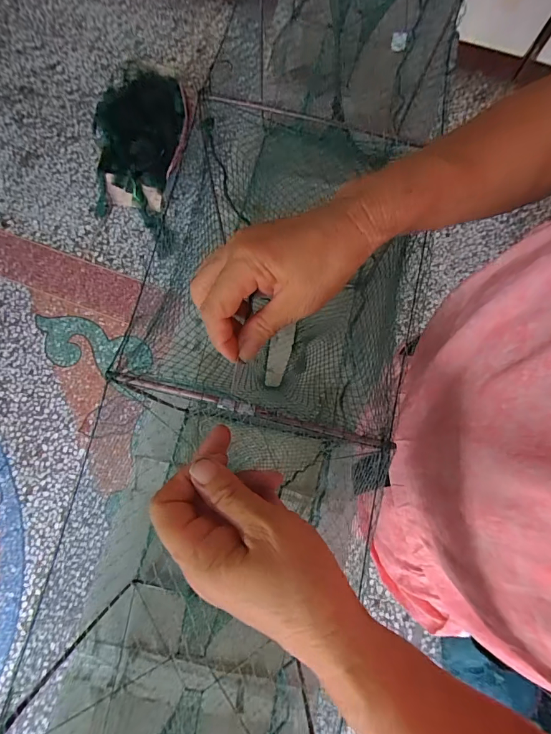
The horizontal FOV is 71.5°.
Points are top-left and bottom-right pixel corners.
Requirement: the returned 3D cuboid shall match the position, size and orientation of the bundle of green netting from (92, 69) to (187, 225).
[{"bbox_3d":[-0.452,-0.728,1.255,0.276,0.185,0.411,14,78,2],"label":"bundle of green netting"}]

